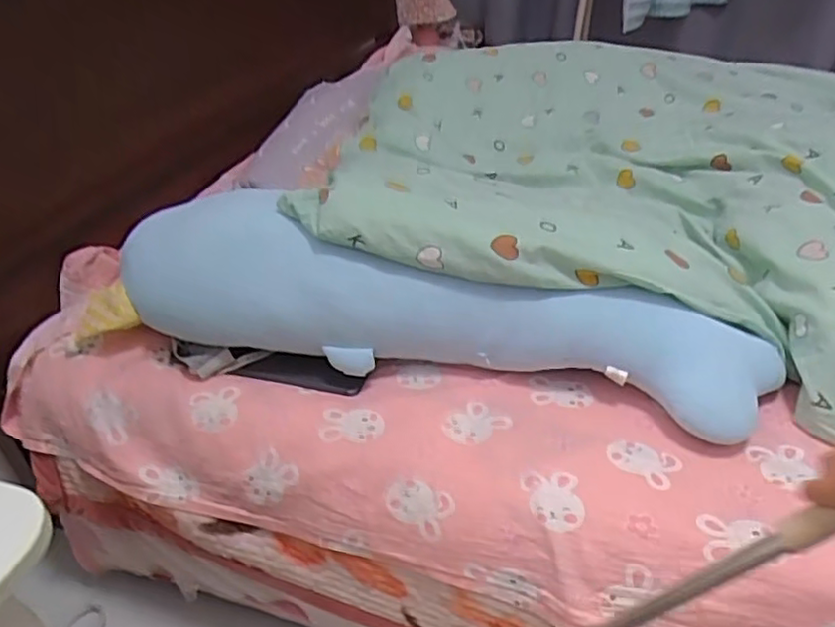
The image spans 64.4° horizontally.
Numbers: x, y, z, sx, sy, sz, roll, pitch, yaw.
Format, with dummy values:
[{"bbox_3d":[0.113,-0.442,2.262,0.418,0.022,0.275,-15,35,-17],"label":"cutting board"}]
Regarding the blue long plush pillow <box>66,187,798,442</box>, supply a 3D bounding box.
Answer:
[{"bbox_3d":[0.005,-0.011,0.865,0.895,0.202,0.159,5,38,12],"label":"blue long plush pillow"}]

